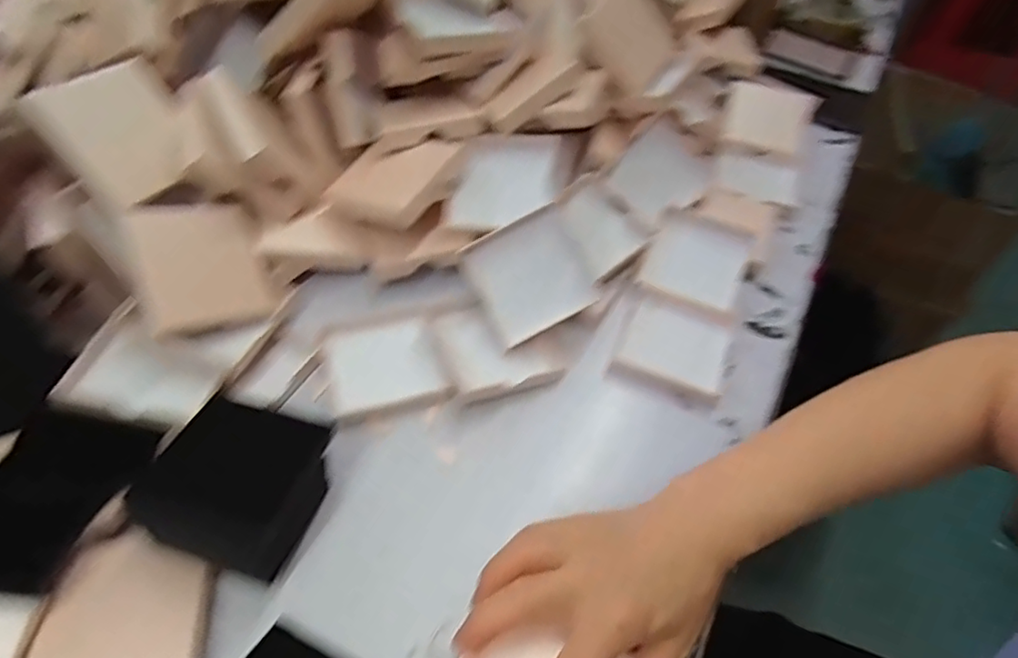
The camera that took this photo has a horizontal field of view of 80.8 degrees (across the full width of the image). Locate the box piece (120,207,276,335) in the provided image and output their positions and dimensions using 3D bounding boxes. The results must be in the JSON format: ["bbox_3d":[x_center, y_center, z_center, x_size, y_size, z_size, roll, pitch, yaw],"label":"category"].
[{"bbox_3d":[-0.200,-0.040,0.390,0.077,0.006,0.081,-19,93,-40],"label":"box piece"}]

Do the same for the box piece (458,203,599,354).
[{"bbox_3d":[0.014,-0.038,0.432,0.076,0.004,0.078,-29,92,0],"label":"box piece"}]

